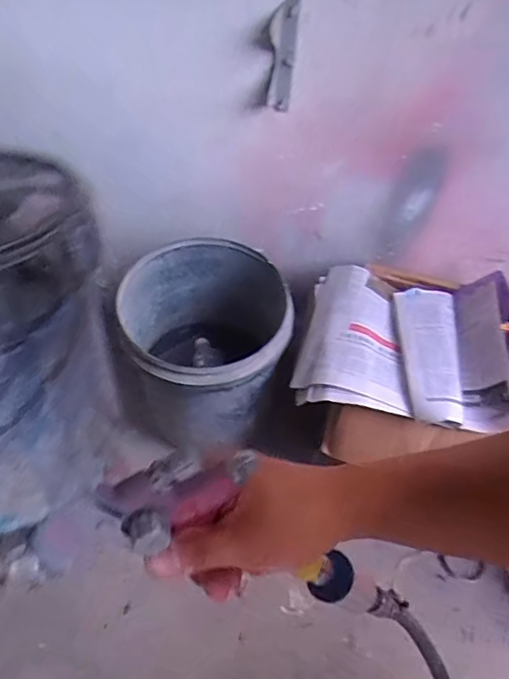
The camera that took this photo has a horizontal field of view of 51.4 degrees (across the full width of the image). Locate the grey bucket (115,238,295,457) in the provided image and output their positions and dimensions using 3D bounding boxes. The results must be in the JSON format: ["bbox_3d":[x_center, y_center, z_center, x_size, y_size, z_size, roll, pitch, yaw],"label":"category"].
[{"bbox_3d":[-0.092,0.015,1.035,0.307,0.294,0.300,1,46,-1],"label":"grey bucket"}]

